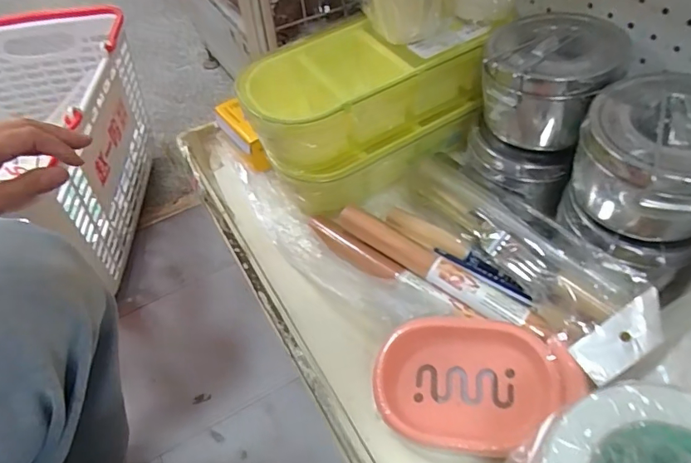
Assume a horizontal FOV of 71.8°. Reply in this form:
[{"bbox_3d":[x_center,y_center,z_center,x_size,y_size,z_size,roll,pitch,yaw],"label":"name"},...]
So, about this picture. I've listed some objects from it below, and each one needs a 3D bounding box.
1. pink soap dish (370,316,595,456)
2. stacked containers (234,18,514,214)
[{"bbox_3d":[0.105,0.123,0.386,0.156,0.025,0.102,1,65,11],"label":"pink soap dish"},{"bbox_3d":[0.018,-0.131,0.526,0.242,0.137,0.128,-26,54,-15],"label":"stacked containers"}]

